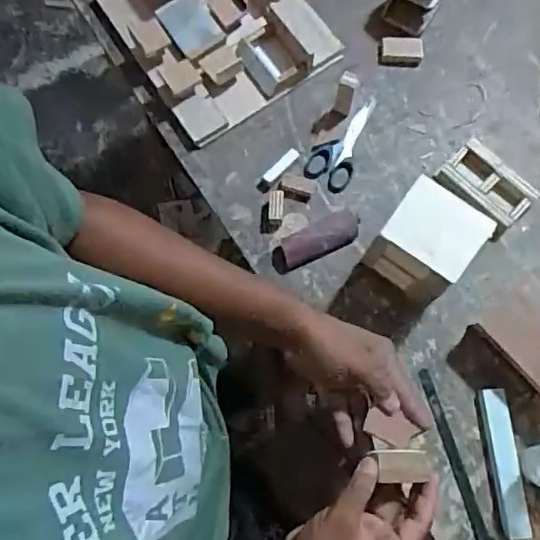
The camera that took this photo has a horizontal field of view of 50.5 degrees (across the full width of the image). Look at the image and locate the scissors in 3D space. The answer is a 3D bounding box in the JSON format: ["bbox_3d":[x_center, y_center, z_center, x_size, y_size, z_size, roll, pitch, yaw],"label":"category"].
[{"bbox_3d":[0.096,-0.172,0.761,0.059,0.008,0.141,23,78,5],"label":"scissors"}]

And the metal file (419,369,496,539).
[{"bbox_3d":[0.233,0.269,0.663,0.023,0.016,0.309,-15,78,-4],"label":"metal file"}]

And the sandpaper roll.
[{"bbox_3d":[0.059,-0.036,0.713,0.118,0.027,0.039,-28,79,-6],"label":"sandpaper roll"}]

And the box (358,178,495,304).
[{"bbox_3d":[0.177,-0.028,0.659,0.102,0.133,0.087,33,79,7],"label":"box"}]

